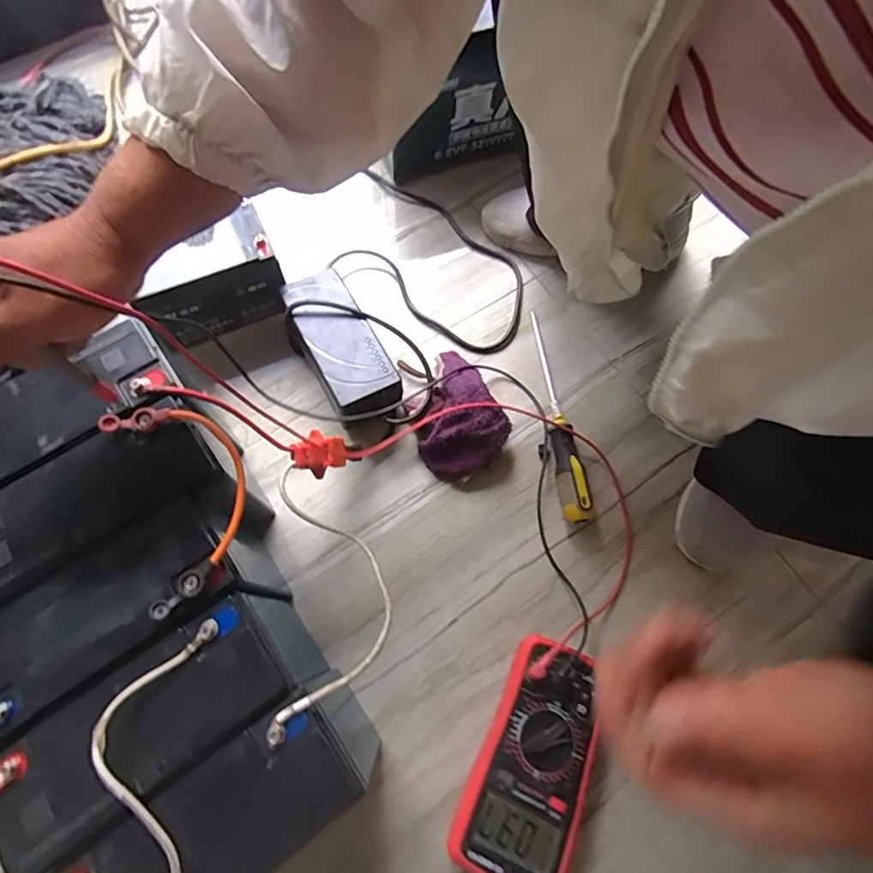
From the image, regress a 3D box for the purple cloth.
[{"bbox_3d":[0.015,-0.027,0.555,0.093,0.047,0.140,-24,74,-10],"label":"purple cloth"}]

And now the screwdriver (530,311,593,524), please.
[{"bbox_3d":[0.125,-0.030,0.558,0.025,0.038,0.243,-6,72,-4],"label":"screwdriver"}]

